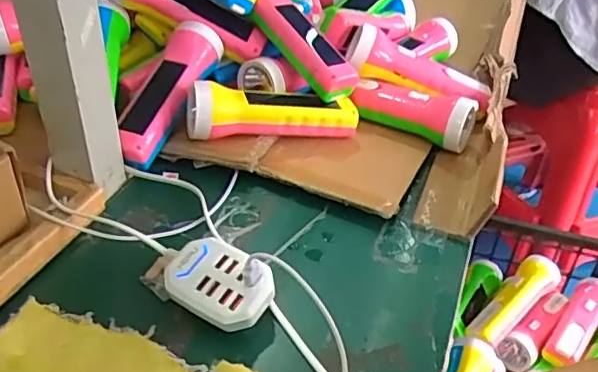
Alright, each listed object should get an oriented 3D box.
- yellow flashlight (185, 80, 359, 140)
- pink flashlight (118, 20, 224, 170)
[{"bbox_3d":[-0.025,-0.073,0.560,0.159,0.058,0.049,-6,41,-17],"label":"yellow flashlight"},{"bbox_3d":[-0.125,-0.083,0.554,0.047,0.050,0.160,17,61,11],"label":"pink flashlight"}]

